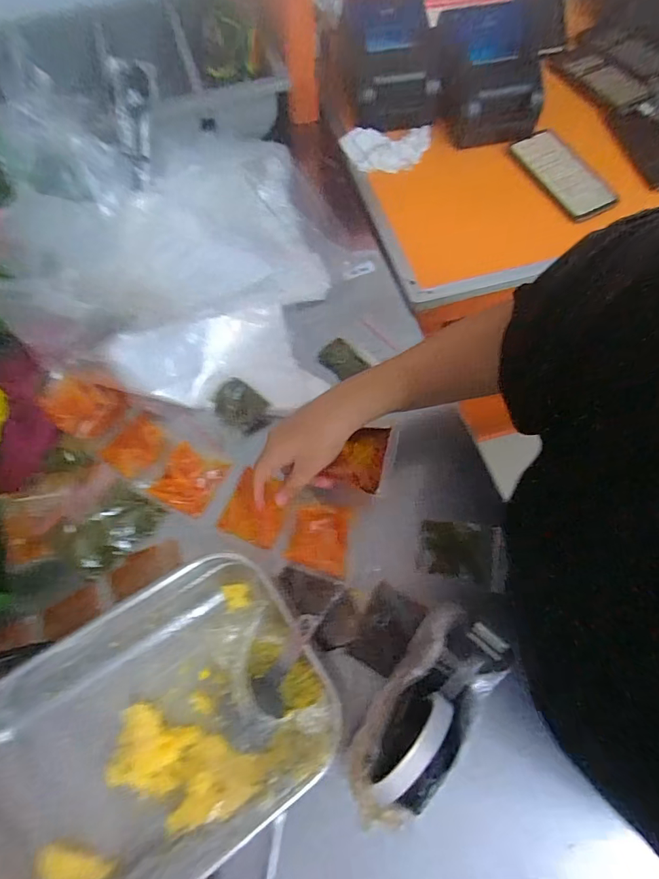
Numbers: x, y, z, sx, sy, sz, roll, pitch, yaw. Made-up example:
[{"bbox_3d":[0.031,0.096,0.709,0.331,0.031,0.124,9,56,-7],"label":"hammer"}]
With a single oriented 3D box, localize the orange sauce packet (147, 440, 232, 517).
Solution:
[{"bbox_3d":[-0.161,0.045,0.531,0.067,0.013,0.070,24,70,9],"label":"orange sauce packet"}]

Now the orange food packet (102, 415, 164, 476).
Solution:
[{"bbox_3d":[-0.228,0.008,0.545,0.050,0.010,0.066,34,72,13],"label":"orange food packet"}]

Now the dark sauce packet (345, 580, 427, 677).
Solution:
[{"bbox_3d":[0.057,0.193,0.472,0.056,0.005,0.077,32,72,12],"label":"dark sauce packet"}]

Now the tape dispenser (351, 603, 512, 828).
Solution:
[{"bbox_3d":[0.084,0.233,0.402,0.082,0.104,0.179,36,73,14],"label":"tape dispenser"}]

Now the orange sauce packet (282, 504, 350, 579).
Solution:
[{"bbox_3d":[-0.012,0.106,0.493,0.061,0.019,0.070,5,68,2],"label":"orange sauce packet"}]

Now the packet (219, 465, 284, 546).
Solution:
[{"bbox_3d":[-0.082,0.077,0.520,0.066,0.009,0.073,21,70,8],"label":"packet"}]

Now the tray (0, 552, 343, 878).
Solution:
[{"bbox_3d":[-0.148,0.253,0.404,0.296,0.077,0.214,-32,71,-12],"label":"tray"}]

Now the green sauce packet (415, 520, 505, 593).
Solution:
[{"bbox_3d":[0.143,0.122,0.502,0.092,0.005,0.065,9,68,4],"label":"green sauce packet"}]

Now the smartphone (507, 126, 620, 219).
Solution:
[{"bbox_3d":[0.342,-0.388,0.677,0.073,0.014,0.169,-25,70,-9],"label":"smartphone"}]

